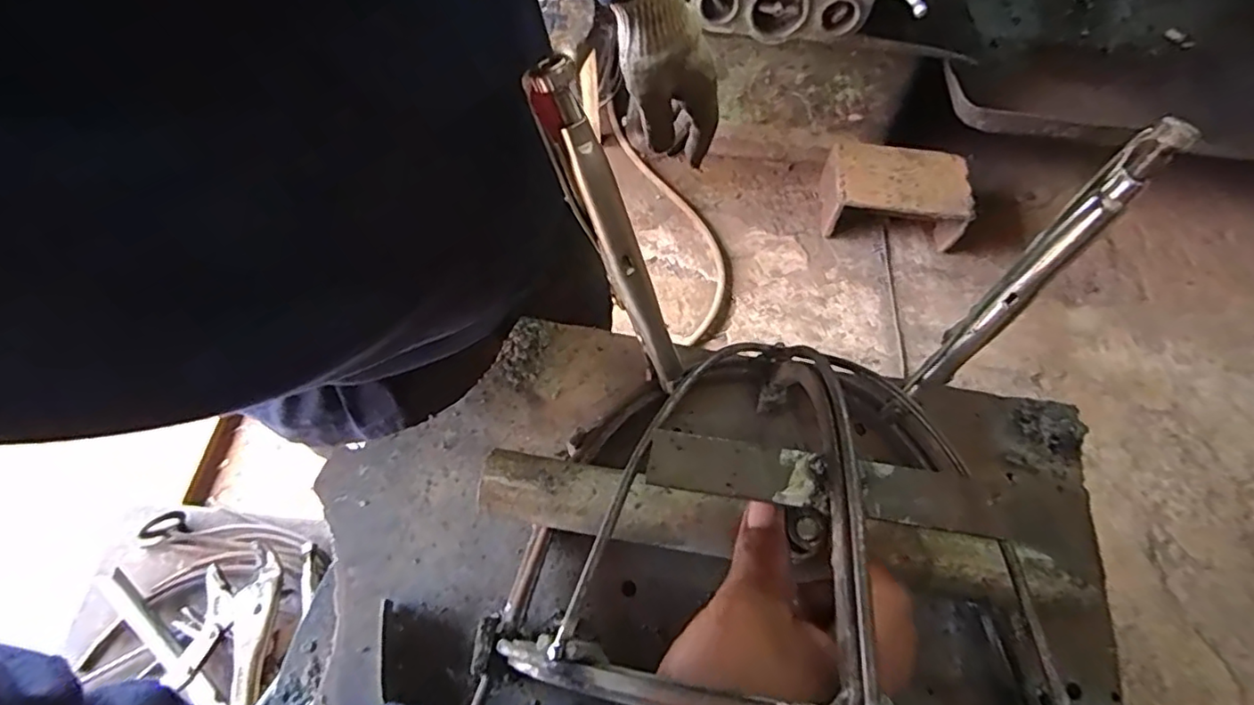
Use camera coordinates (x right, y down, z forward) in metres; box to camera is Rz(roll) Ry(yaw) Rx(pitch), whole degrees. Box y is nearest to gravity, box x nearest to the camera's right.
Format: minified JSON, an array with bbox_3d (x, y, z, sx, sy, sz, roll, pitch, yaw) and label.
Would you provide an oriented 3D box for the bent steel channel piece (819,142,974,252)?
[{"bbox_3d":[0.634,-0.373,1.457,0.316,0.156,0.177,9,62,1],"label":"bent steel channel piece"}]

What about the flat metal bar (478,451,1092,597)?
[{"bbox_3d":[0.067,0.085,0.287,0.270,0.009,0.029,10,78,0],"label":"flat metal bar"}]

